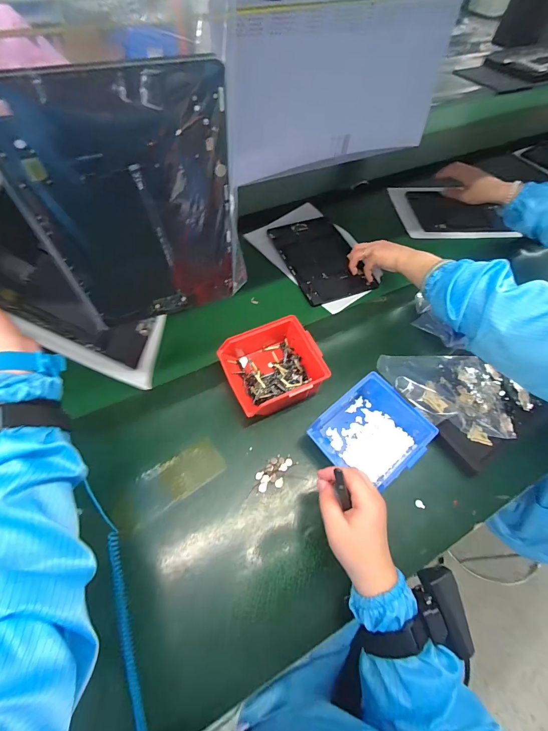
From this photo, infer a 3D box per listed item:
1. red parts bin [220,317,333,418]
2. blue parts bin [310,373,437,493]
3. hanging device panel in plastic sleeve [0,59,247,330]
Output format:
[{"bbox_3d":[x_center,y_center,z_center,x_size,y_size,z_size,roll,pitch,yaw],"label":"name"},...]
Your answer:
[{"bbox_3d":[-0.004,0.001,0.509,0.139,0.072,0.144,-22,62,-18],"label":"red parts bin"},{"bbox_3d":[0.138,0.096,0.466,0.130,0.062,0.131,-35,66,-24],"label":"blue parts bin"},{"bbox_3d":[-0.110,-0.122,0.295,0.167,0.237,0.012,-18,67,-14],"label":"hanging device panel in plastic sleeve"}]

